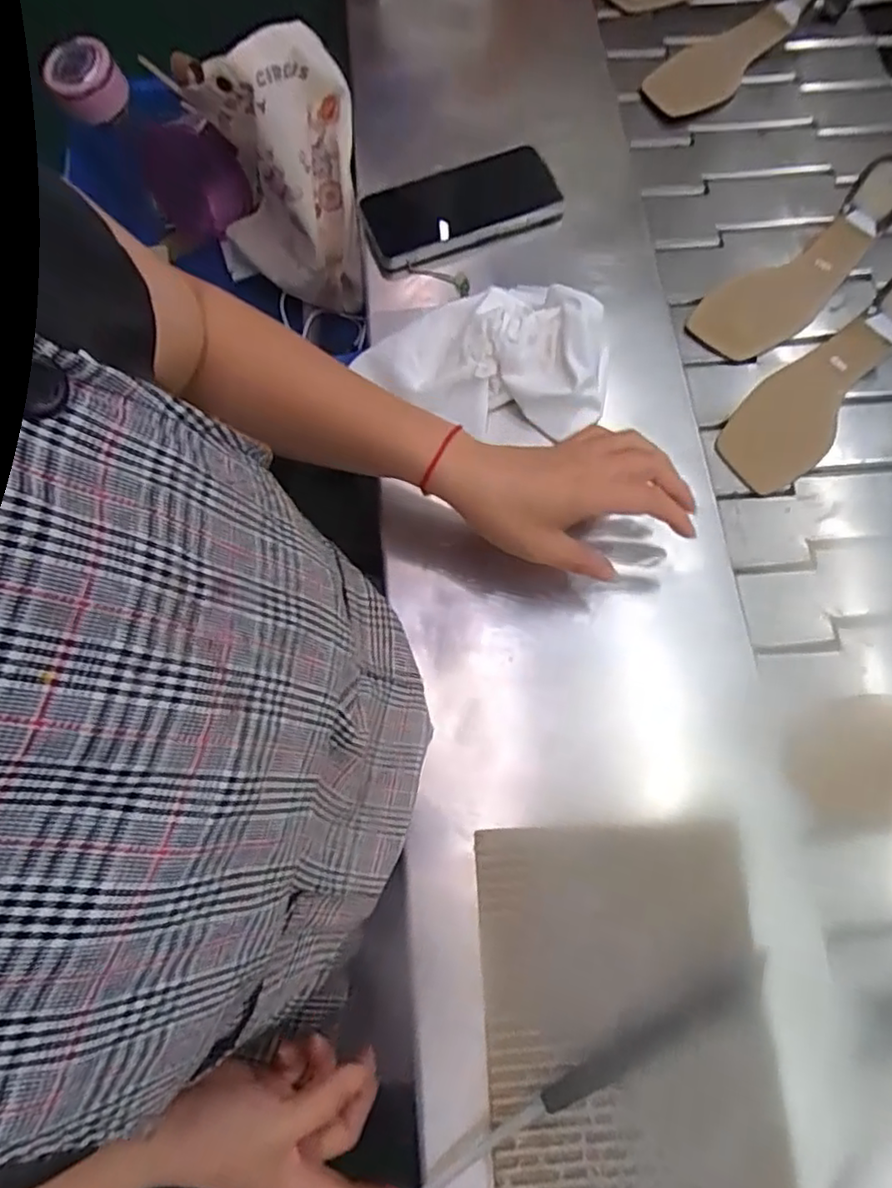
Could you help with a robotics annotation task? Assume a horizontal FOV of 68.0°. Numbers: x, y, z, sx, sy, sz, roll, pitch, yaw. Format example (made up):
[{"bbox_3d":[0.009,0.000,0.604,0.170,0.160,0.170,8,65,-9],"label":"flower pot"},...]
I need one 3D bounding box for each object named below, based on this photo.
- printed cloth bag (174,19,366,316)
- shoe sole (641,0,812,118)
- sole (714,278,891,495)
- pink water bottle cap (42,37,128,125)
[{"bbox_3d":[-0.145,-0.368,0.587,0.128,0.204,0.114,-8,73,-5],"label":"printed cloth bag"},{"bbox_3d":[0.291,-0.570,0.669,0.075,0.055,0.239,40,75,9],"label":"shoe sole"},{"bbox_3d":[0.310,-0.171,0.542,0.073,0.057,0.211,44,88,12],"label":"sole"},{"bbox_3d":[-0.323,-0.463,0.596,0.063,0.028,0.068,1,71,-3],"label":"pink water bottle cap"}]

